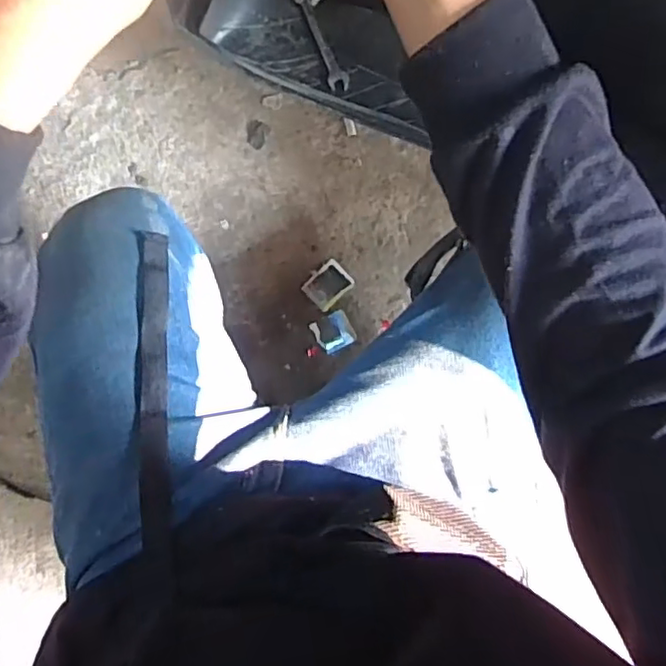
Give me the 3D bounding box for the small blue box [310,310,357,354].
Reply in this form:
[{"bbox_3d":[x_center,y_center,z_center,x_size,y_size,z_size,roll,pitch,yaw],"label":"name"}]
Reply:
[{"bbox_3d":[0.002,-0.001,0.829,0.049,0.013,0.049,-28,88,-2],"label":"small blue box"}]

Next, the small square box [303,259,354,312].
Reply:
[{"bbox_3d":[-0.006,-0.065,0.836,0.061,0.008,0.048,-43,89,-2],"label":"small square box"}]

